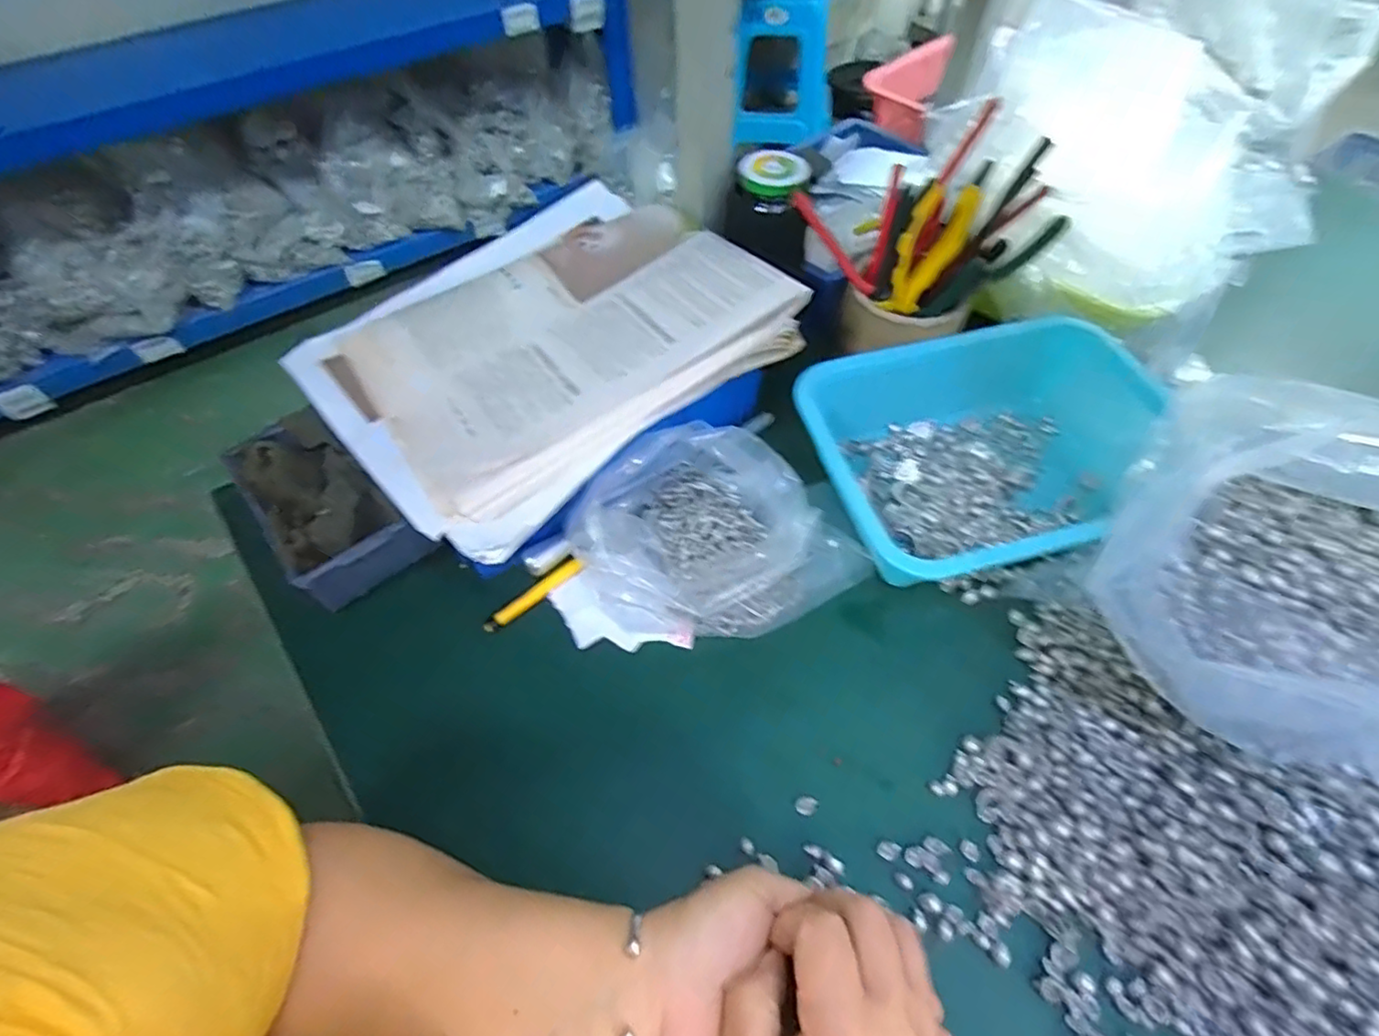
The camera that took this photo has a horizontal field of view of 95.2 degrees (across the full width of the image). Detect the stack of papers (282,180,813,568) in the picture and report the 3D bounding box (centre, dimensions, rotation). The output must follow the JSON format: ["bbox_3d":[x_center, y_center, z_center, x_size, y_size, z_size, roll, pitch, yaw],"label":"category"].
[{"bbox_3d":[-0.102,-0.129,0.446,0.286,0.036,0.232,-40,63,-20],"label":"stack of papers"}]

